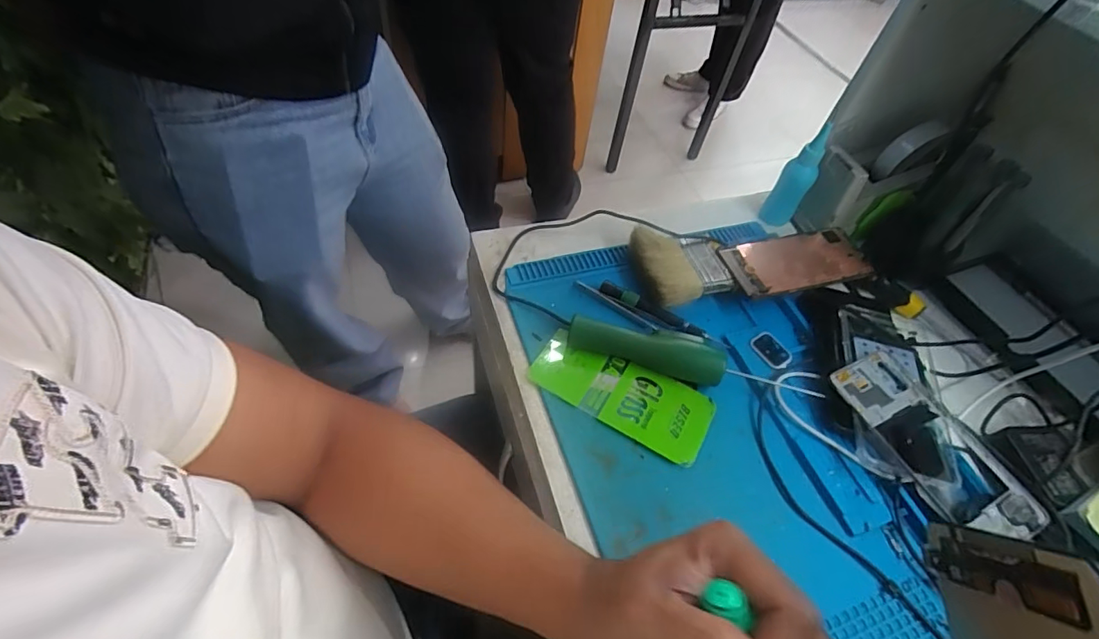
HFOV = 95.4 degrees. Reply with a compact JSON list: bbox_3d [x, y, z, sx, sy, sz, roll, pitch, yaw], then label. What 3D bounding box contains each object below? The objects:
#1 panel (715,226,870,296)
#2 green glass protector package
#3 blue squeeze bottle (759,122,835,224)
[{"bbox_3d":[0.255,-0.061,0.512,0.153,0.010,0.069,-9,56,-14],"label":"panel"},{"bbox_3d":[0.062,0.061,0.429,0.152,0.006,0.067,28,55,12],"label":"green glass protector package"},{"bbox_3d":[0.271,-0.155,0.550,0.034,0.109,0.032,29,55,13],"label":"blue squeeze bottle"}]

